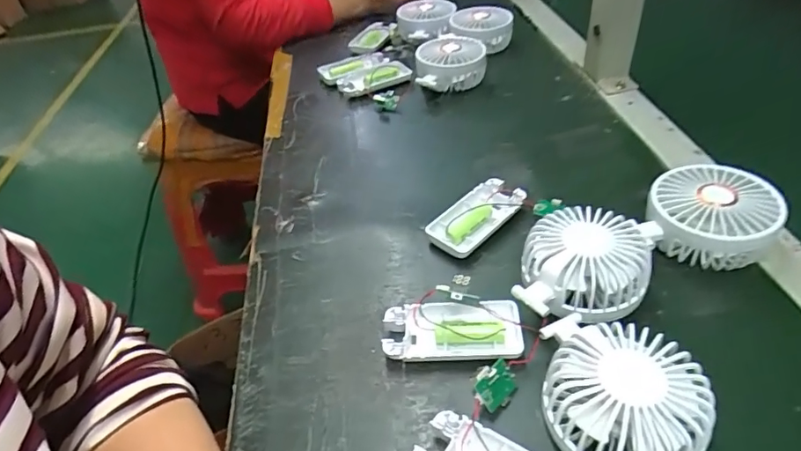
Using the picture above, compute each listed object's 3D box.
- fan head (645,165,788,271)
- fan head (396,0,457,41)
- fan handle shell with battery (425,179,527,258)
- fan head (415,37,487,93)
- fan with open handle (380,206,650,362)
[{"bbox_3d":[0.241,-0.006,0.396,0.086,0.049,0.082,18,47,26],"label":"fan head"},{"bbox_3d":[0.035,-0.296,0.739,0.085,0.031,0.084,1,42,9],"label":"fan head"},{"bbox_3d":[0.068,-0.007,0.448,0.093,0.019,0.043,-36,49,-29],"label":"fan handle shell with battery"},{"bbox_3d":[0.065,-0.205,0.650,0.089,0.049,0.080,0,42,8],"label":"fan head"},{"bbox_3d":[0.085,0.045,0.365,0.204,0.047,0.085,-18,42,-11],"label":"fan with open handle"}]

